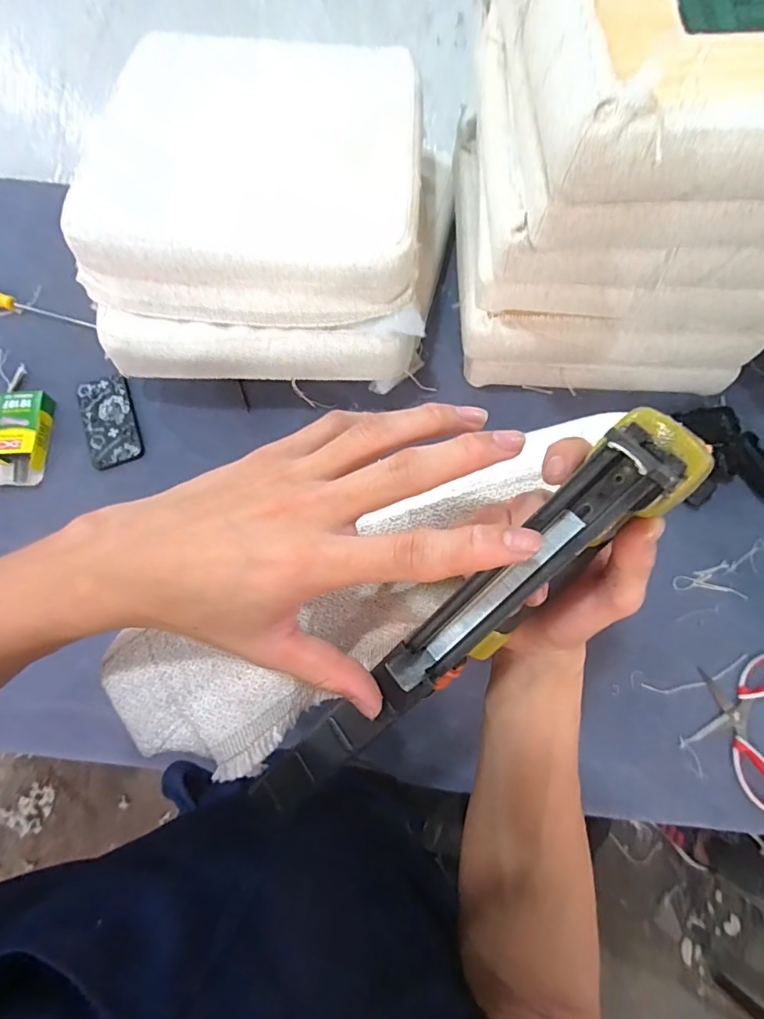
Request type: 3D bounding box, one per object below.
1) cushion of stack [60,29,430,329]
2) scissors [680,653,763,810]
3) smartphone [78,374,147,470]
[{"bbox_3d":[-0.178,-0.496,0.726,0.461,0.081,0.475,4,72,0],"label":"cushion of stack"},{"bbox_3d":[0.501,0.288,0.691,0.131,0.011,0.207,19,73,5],"label":"scissors"},{"bbox_3d":[-0.445,-0.147,0.814,0.078,0.011,0.162,-17,73,-6],"label":"smartphone"}]

